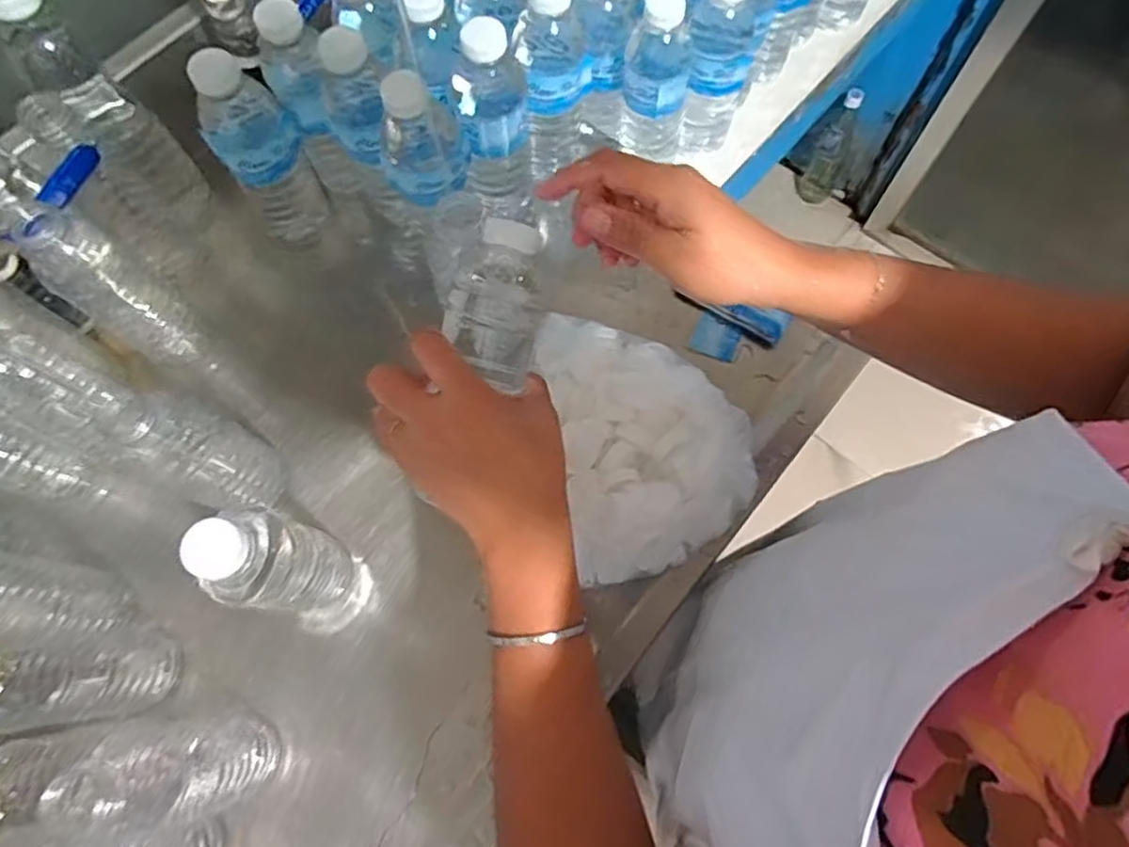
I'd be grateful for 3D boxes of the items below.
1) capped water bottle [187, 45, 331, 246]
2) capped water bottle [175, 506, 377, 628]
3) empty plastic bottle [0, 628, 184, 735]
[{"bbox_3d":[-0.235,-0.209,0.532,0.064,0.175,0.054,-32,72,-10],"label":"capped water bottle"},{"bbox_3d":[-0.181,0.091,0.428,0.063,0.177,0.059,0,70,1],"label":"capped water bottle"},{"bbox_3d":[-0.307,0.151,0.404,0.058,0.165,0.057,1,70,2],"label":"empty plastic bottle"}]

